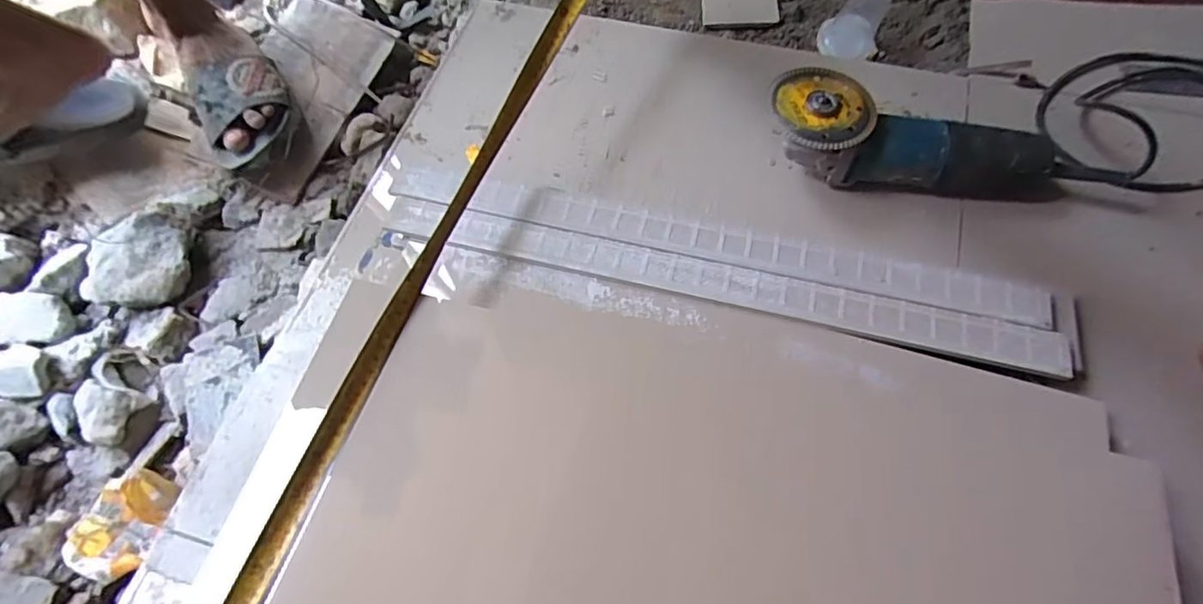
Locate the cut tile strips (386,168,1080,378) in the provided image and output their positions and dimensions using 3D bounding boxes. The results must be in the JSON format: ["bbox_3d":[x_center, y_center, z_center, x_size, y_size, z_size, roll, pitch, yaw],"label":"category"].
[{"bbox_3d":[0.094,-0.040,0.535,0.608,0.010,0.082,13,65,8],"label":"cut tile strips"}]

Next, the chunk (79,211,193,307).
[{"bbox_3d":[-0.526,-0.045,0.671,0.108,0.052,0.100,-24,64,-9],"label":"chunk"}]

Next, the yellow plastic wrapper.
[{"bbox_3d":[-0.453,0.206,0.560,0.068,0.036,0.093,20,66,13],"label":"yellow plastic wrapper"}]

